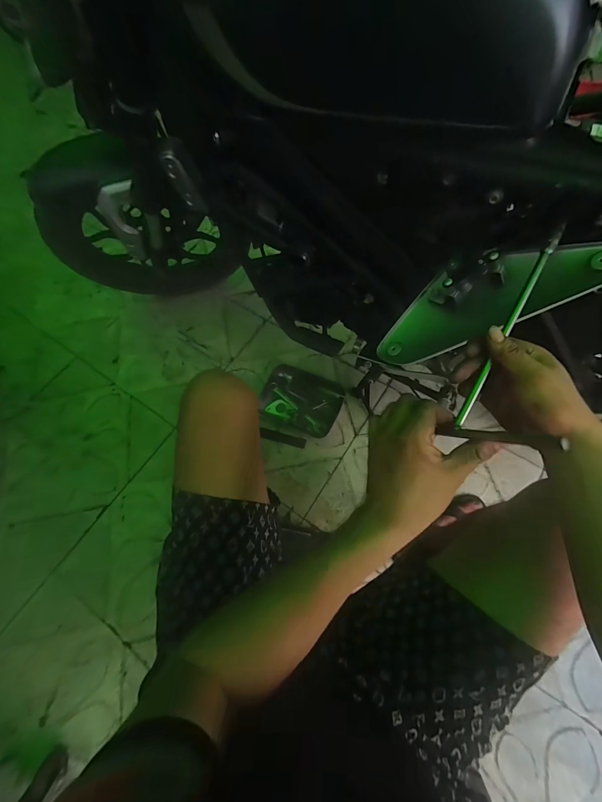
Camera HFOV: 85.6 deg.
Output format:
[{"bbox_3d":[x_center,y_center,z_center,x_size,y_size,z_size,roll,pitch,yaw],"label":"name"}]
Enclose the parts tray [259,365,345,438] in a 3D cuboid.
[{"bbox_3d":[0.000,-0.007,1.044,0.253,0.036,0.192,21,69,12],"label":"parts tray"}]

